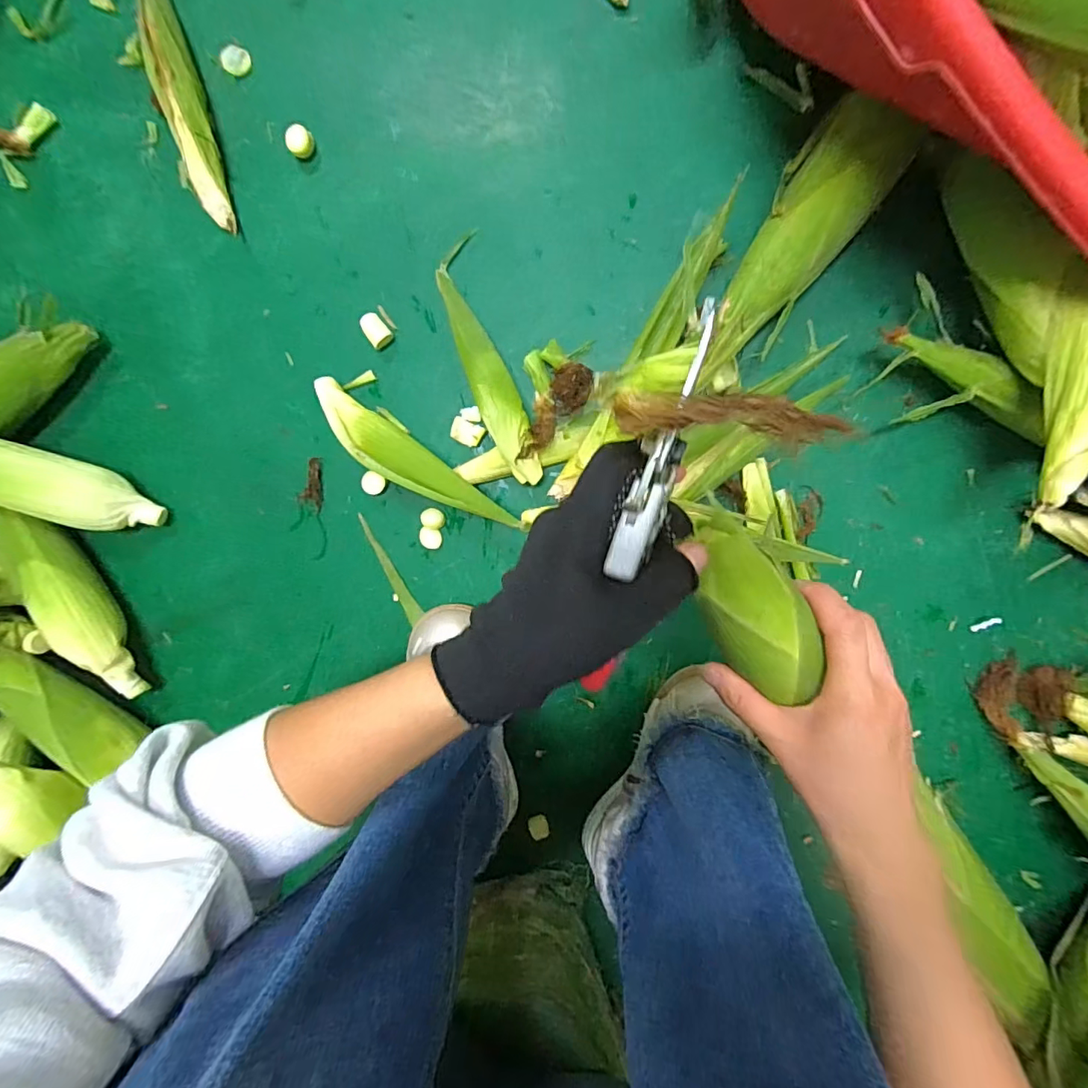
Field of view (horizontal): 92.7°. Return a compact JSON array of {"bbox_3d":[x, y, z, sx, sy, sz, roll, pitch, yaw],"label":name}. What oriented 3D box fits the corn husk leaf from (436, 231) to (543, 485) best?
[{"bbox_3d":[-0.053,-0.167,0.473,0.042,0.052,0.232,-17,95,7],"label":"corn husk leaf"}]

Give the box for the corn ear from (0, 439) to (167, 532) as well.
[{"bbox_3d":[-0.514,-0.068,0.499,0.264,0.047,0.065,18,99,-18],"label":"corn ear"}]

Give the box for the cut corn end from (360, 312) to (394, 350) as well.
[{"bbox_3d":[-0.160,-0.203,0.495,0.021,0.020,0.033,-41,92,9],"label":"cut corn end"}]

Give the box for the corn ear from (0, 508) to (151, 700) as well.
[{"bbox_3d":[-0.485,0.057,0.544,0.061,0.061,0.229,-35,93,9],"label":"corn ear"}]

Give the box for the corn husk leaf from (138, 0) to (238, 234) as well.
[{"bbox_3d":[-0.341,-0.432,0.482,0.034,0.031,0.264,-16,95,7],"label":"corn husk leaf"}]

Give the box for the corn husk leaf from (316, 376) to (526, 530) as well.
[{"bbox_3d":[-0.132,-0.081,0.498,0.212,0.042,0.050,35,99,0],"label":"corn husk leaf"}]

